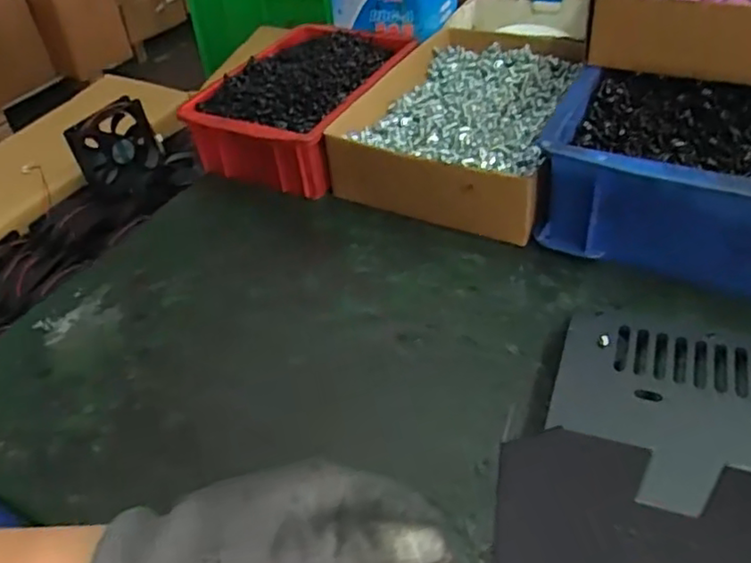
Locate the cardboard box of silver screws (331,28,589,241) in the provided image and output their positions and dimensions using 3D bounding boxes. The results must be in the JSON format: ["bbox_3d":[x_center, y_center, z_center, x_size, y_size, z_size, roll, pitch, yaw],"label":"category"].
[{"bbox_3d":[0.078,-0.138,0.547,0.156,0.050,0.233,13,45,20],"label":"cardboard box of silver screws"}]

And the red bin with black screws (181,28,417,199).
[{"bbox_3d":[-0.059,-0.159,0.576,0.126,0.071,0.190,14,46,21],"label":"red bin with black screws"}]

